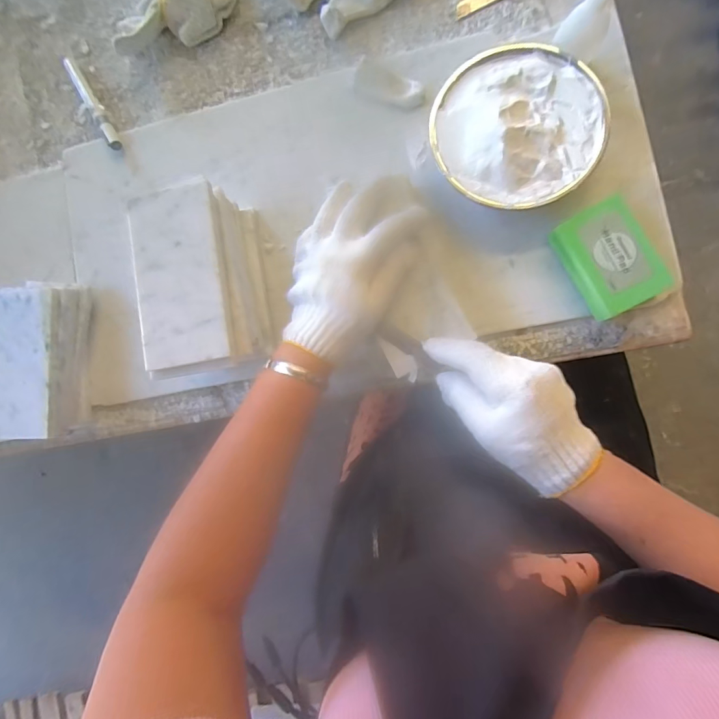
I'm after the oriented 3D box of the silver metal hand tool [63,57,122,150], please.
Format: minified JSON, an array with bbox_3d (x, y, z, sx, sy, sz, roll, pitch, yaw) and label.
[{"bbox_3d":[-0.301,-0.288,0.467,0.015,0.017,0.136,-34,83,3],"label":"silver metal hand tool"}]

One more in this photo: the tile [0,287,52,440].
[{"bbox_3d":[-0.342,0.003,0.417,0.070,0.012,0.150,-1,86,6],"label":"tile"}]

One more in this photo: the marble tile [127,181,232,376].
[{"bbox_3d":[-0.154,-0.071,0.350,0.072,0.008,0.149,-8,85,5],"label":"marble tile"}]

